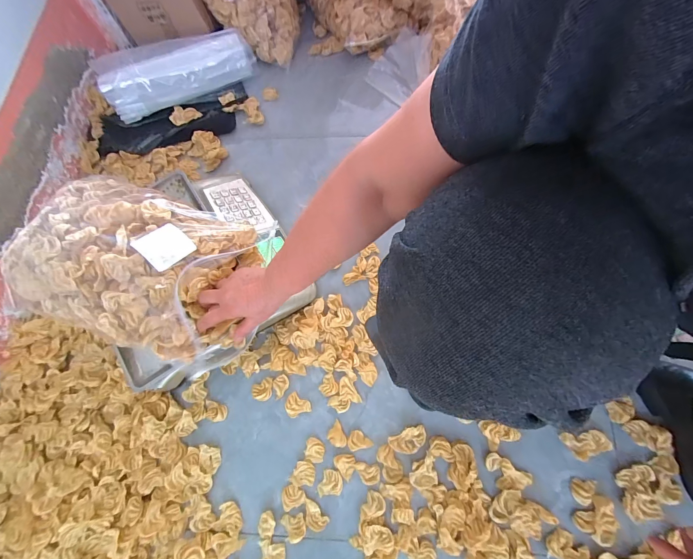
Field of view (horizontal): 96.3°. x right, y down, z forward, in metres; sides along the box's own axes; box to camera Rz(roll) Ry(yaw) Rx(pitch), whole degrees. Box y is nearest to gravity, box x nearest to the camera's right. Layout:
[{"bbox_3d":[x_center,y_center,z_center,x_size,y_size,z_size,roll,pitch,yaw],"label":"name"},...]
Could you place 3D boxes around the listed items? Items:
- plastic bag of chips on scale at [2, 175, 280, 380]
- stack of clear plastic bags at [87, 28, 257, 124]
[{"bbox_3d":[-0.315,-0.022,0.476,0.309,0.117,0.223,18,73,7],"label":"plastic bag of chips on scale"},{"bbox_3d":[-0.394,-0.493,0.743,0.346,0.103,0.116,-23,74,-3],"label":"stack of clear plastic bags"}]

